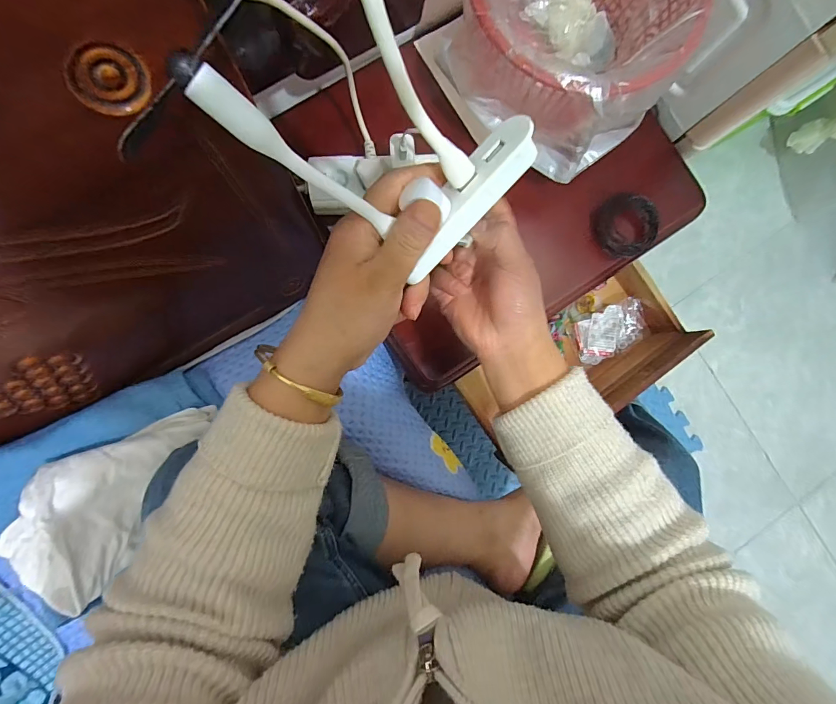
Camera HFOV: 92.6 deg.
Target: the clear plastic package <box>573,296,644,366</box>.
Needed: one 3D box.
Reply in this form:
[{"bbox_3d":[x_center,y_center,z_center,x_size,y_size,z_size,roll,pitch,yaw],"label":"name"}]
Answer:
[{"bbox_3d":[0.326,-0.035,0.676,0.119,0.025,0.076,-26,91,-5],"label":"clear plastic package"}]

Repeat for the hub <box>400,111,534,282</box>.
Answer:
[{"bbox_3d":[0.029,-0.084,0.230,0.025,0.014,0.103,38,111,-3],"label":"hub"}]

